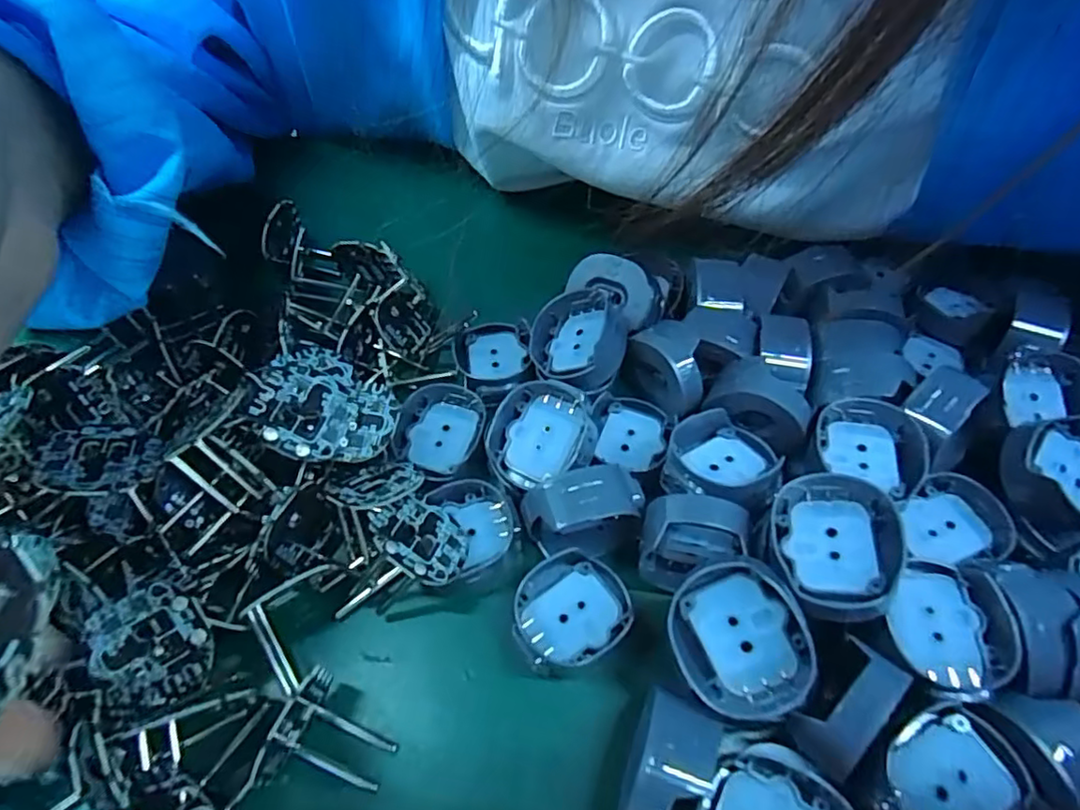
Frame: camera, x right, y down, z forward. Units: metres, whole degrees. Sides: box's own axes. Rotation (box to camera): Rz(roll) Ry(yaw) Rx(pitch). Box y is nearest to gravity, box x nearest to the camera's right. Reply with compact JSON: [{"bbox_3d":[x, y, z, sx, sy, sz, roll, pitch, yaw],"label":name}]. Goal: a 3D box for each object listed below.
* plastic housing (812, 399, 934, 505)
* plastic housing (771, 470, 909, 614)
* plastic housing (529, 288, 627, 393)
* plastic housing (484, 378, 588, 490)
[{"bbox_3d":[0.083,0.010,0.153,0.026,0.009,0.020,32,64,22],"label":"plastic housing"},{"bbox_3d":[0.063,0.029,0.131,0.024,0.013,0.028,3,57,25],"label":"plastic housing"},{"bbox_3d":[0.011,-0.018,0.180,0.027,0.013,0.031,2,56,5],"label":"plastic housing"},{"bbox_3d":[-0.001,0.008,0.165,0.028,0.009,0.028,15,80,22],"label":"plastic housing"}]

